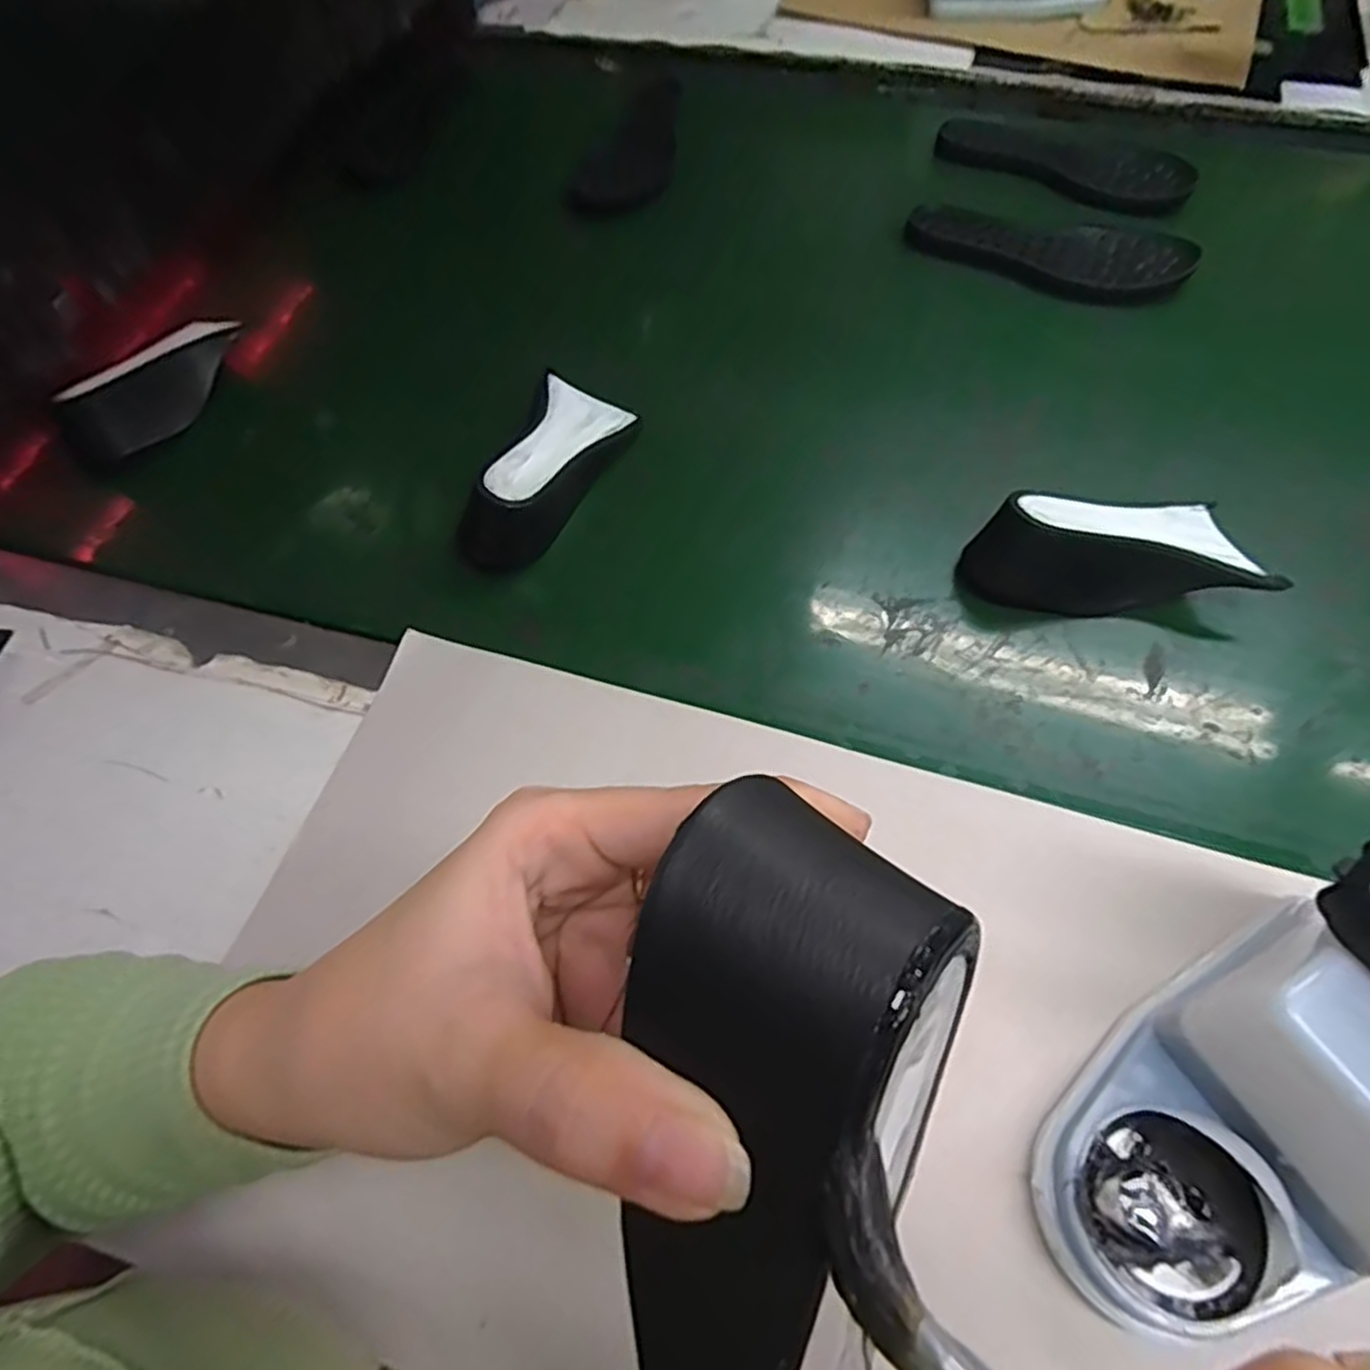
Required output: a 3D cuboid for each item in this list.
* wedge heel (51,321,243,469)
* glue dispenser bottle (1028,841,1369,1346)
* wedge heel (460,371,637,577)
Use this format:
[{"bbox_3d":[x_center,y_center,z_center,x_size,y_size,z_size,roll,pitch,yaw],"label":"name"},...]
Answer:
[{"bbox_3d":[-0.425,-0.240,0.602,0.056,0.044,0.159,26,65,14],"label":"wedge heel"},{"bbox_3d":[0.221,0.145,0.259,0.166,0.122,0.108,-29,62,-14],"label":"glue dispenser bottle"},{"bbox_3d":[-0.093,-0.149,0.524,0.066,0.061,0.154,19,63,11],"label":"wedge heel"}]

